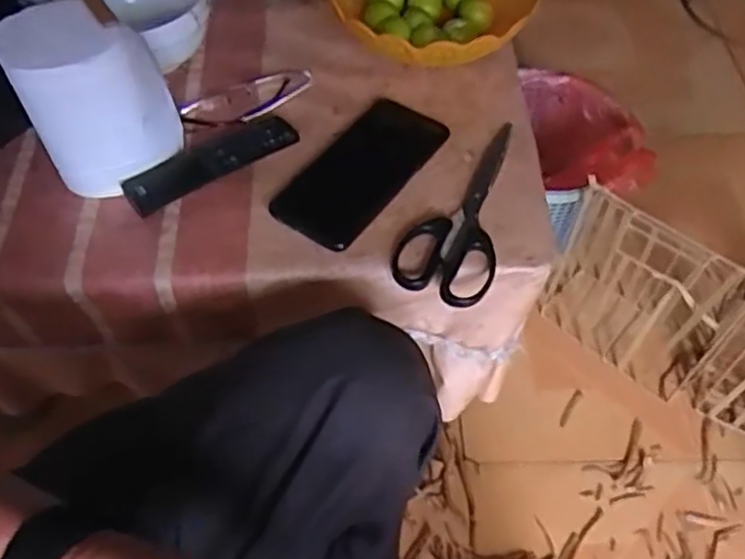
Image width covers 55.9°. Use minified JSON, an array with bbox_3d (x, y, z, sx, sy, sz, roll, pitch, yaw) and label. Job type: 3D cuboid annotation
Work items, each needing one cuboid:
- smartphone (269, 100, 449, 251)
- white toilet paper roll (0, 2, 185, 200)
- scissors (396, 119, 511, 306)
[{"bbox_3d":[-0.009,-0.094,0.586,0.075,0.007,0.166,30,61,20],"label":"smartphone"},{"bbox_3d":[-0.213,-0.135,0.539,0.099,0.127,0.078,8,56,6],"label":"white toilet paper roll"},{"bbox_3d":[0.082,-0.062,0.568,0.075,0.008,0.193,20,58,15],"label":"scissors"}]

